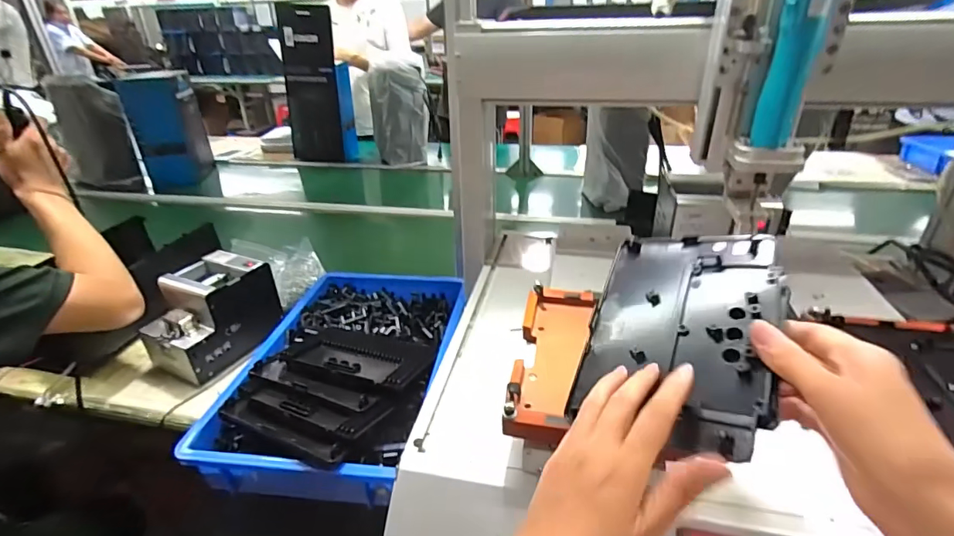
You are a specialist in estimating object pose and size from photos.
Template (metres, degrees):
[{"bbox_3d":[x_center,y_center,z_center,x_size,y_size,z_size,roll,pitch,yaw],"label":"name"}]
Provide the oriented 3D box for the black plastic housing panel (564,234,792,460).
[{"bbox_3d":[0.160,0.046,0.373,0.136,0.013,0.183,3,53,36],"label":"black plastic housing panel"}]

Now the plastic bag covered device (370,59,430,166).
[{"bbox_3d":[-0.284,-0.574,1.743,0.197,0.353,0.139,-6,29,-8],"label":"plastic bag covered device"}]

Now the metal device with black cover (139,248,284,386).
[{"bbox_3d":[-0.459,0.075,0.821,0.138,0.137,0.187,13,32,25],"label":"metal device with black cover"}]

